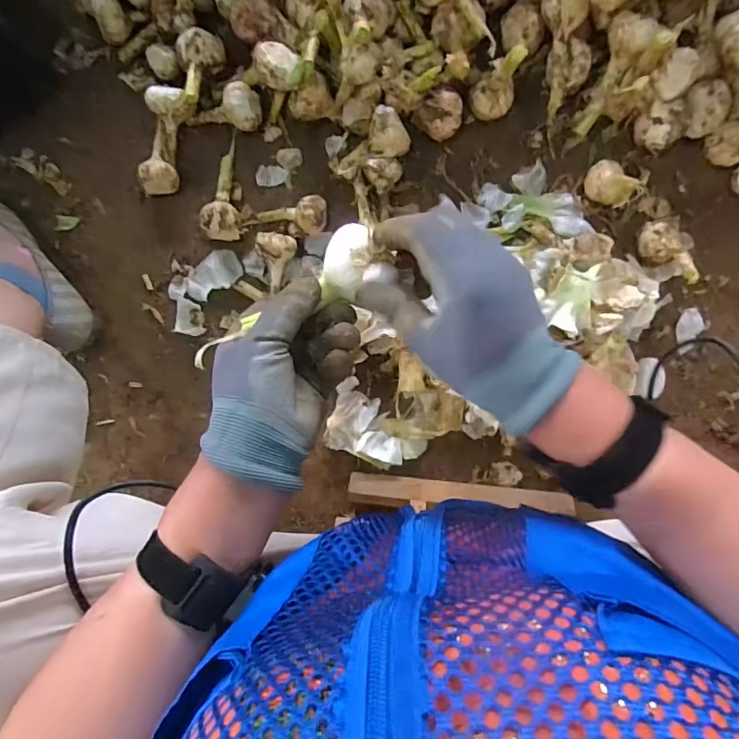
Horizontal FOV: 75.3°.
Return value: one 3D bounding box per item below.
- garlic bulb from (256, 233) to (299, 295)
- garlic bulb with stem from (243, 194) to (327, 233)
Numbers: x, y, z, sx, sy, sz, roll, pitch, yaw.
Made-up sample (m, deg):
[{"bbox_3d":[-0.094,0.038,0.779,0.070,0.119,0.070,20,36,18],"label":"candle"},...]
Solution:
[{"bbox_3d":[-0.115,-0.134,0.598,0.045,0.039,0.070,1,93,3],"label":"garlic bulb"},{"bbox_3d":[-0.106,-0.199,0.603,0.101,0.036,0.046,9,93,3],"label":"garlic bulb with stem"}]

